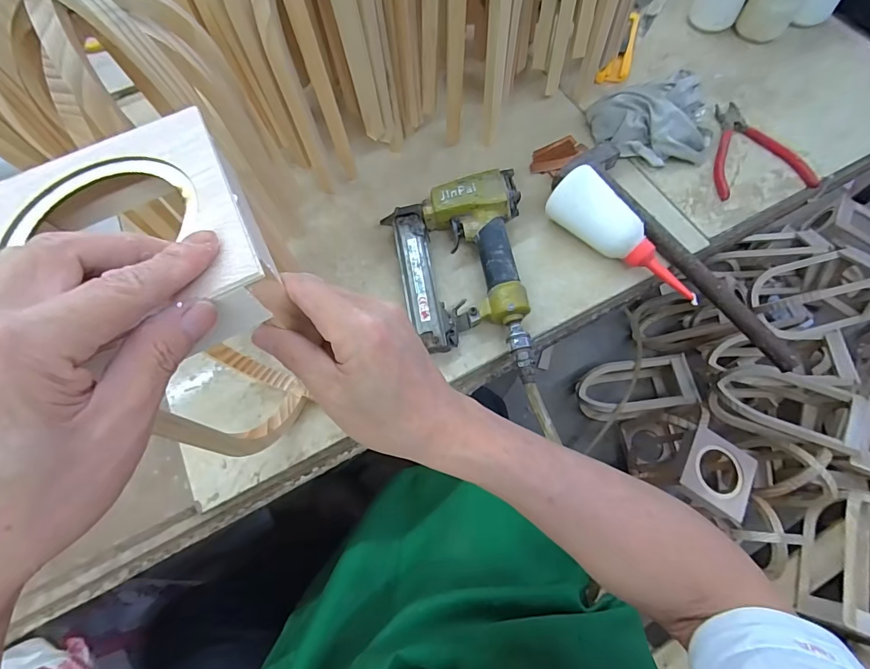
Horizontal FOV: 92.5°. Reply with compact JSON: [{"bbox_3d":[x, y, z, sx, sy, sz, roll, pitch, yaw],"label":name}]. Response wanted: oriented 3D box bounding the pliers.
[{"bbox_3d":[0.382,-0.232,0.511,0.106,0.012,0.141,-6,67,0],"label":"pliers"}]

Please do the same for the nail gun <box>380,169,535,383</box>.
[{"bbox_3d":[0.035,-0.058,0.439,0.146,0.050,0.223,-13,67,-3],"label":"nail gun"}]

